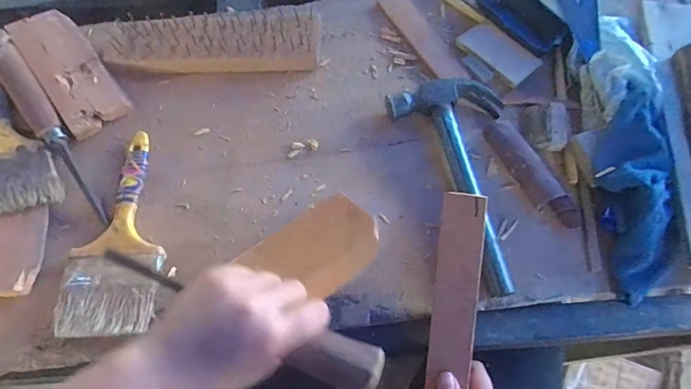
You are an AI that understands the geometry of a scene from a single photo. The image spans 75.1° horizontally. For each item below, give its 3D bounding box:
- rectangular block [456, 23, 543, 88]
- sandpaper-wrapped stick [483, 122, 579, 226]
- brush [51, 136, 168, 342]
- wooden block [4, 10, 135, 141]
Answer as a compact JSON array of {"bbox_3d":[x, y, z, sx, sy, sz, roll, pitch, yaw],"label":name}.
[{"bbox_3d":[0.178,-0.166,0.520,0.048,0.005,0.090,-37,70,-13],"label":"rectangular block"},{"bbox_3d":[0.190,-0.025,0.460,0.028,0.023,0.134,-26,68,-9],"label":"sandpaper-wrapped stick"},{"bbox_3d":[-0.224,0.032,0.452,0.094,0.016,0.208,-2,66,2],"label":"brush"},{"bbox_3d":[-0.321,-0.147,0.520,0.068,0.036,0.170,-36,70,-13],"label":"wooden block"}]

